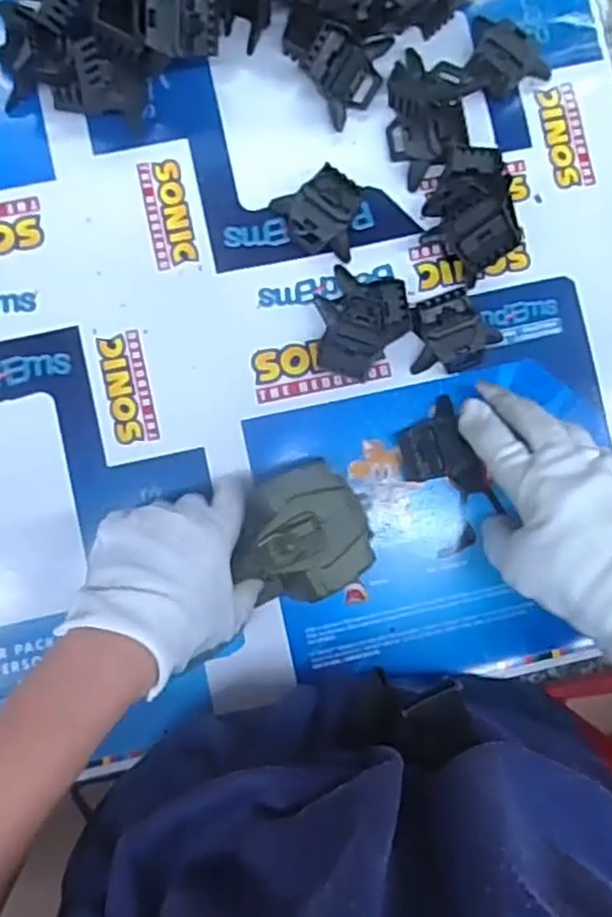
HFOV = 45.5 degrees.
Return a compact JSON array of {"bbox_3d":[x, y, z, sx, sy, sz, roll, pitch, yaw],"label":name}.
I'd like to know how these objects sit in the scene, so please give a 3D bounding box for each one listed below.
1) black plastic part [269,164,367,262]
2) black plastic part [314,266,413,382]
[{"bbox_3d":[0.011,-0.176,0.519,0.064,0.022,0.053,32,86,0],"label":"black plastic part"},{"bbox_3d":[0.041,-0.095,0.514,0.064,0.023,0.075,-3,87,-3],"label":"black plastic part"}]

